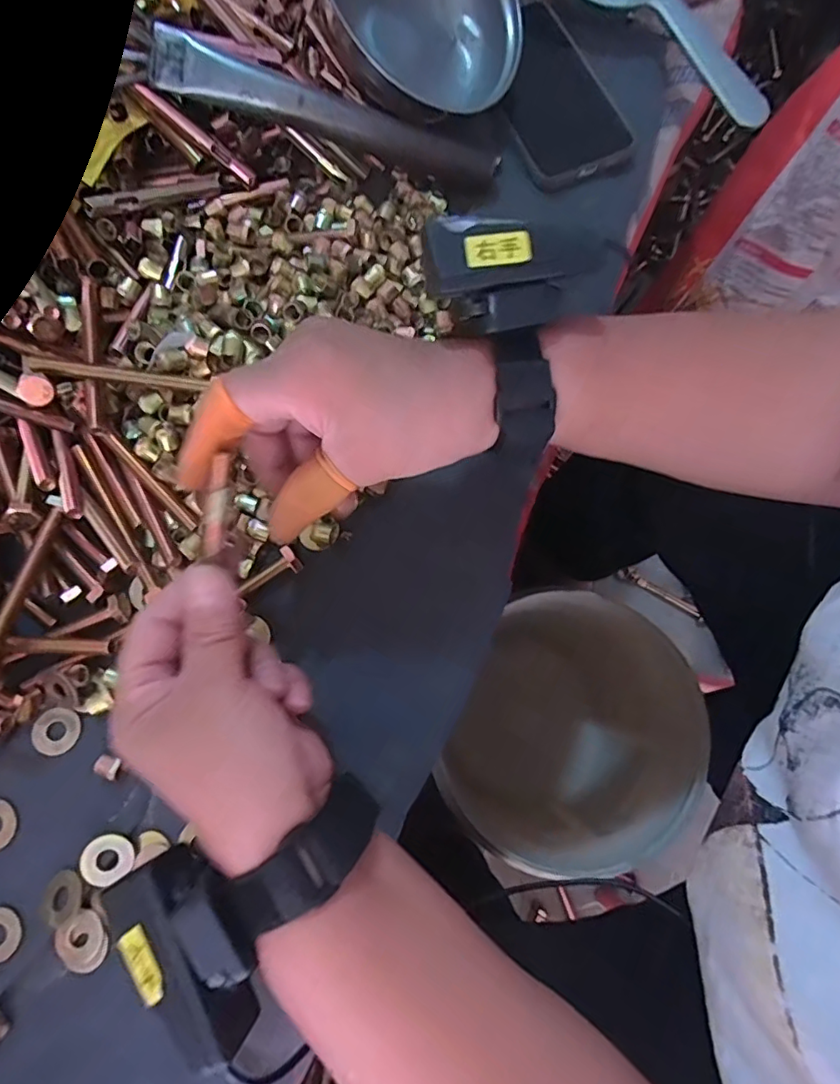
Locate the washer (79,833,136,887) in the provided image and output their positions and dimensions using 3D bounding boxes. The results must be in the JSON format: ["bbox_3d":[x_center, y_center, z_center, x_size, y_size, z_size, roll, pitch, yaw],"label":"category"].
[{"bbox_3d":[-0.159,0.162,0.280,0.024,0.005,0.024,0,78,1],"label":"washer"}]

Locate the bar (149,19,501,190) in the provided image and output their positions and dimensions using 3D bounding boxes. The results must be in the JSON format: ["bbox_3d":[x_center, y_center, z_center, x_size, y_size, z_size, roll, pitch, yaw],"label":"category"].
[{"bbox_3d":[-0.054,-0.281,0.361,0.218,0.026,0.037,10,78,-15],"label":"bar"}]

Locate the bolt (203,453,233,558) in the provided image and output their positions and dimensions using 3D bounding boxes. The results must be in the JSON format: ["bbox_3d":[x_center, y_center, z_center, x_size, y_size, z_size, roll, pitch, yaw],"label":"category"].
[{"bbox_3d":[-0.085,-0.015,0.229,0.008,0.006,0.044,15,104,4],"label":"bolt"}]

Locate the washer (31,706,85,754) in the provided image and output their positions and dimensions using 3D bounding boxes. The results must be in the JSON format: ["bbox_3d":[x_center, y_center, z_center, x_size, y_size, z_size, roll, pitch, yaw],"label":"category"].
[{"bbox_3d":[-0.199,0.103,0.301,0.025,0.004,0.024,30,67,5],"label":"washer"}]

